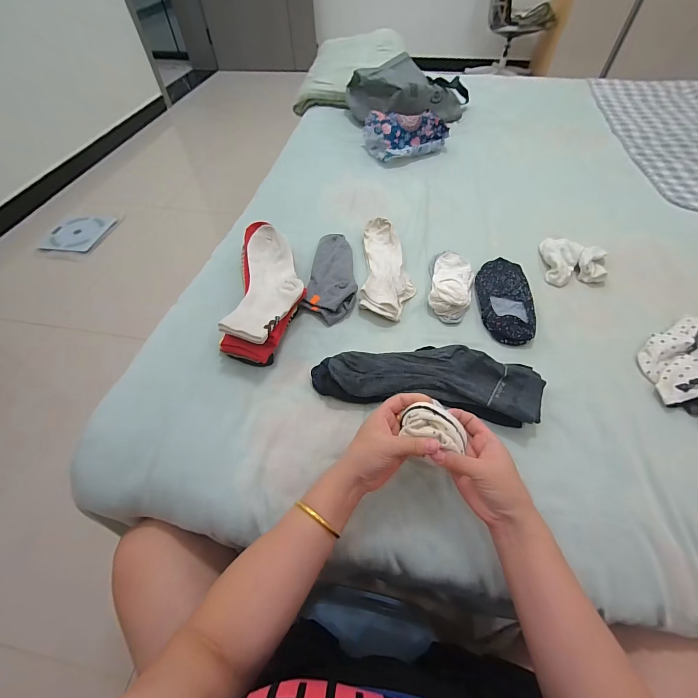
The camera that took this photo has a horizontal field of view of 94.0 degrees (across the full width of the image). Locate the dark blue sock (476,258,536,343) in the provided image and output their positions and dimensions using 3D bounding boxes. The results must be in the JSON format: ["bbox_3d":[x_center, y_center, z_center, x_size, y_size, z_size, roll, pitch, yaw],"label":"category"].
[{"bbox_3d":[0.280,-0.093,0.582,0.090,0.024,0.199,3,55,2],"label":"dark blue sock"}]

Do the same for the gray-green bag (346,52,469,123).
[{"bbox_3d":[0.199,-0.789,1.012,0.398,0.129,0.226,-1,55,-1],"label":"gray-green bag"}]

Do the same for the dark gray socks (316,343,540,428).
[{"bbox_3d":[0.111,0.040,0.470,0.318,0.050,0.104,8,55,6],"label":"dark gray socks"}]

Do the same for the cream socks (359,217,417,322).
[{"bbox_3d":[0.075,-0.158,0.620,0.101,0.035,0.240,3,55,2],"label":"cream socks"}]

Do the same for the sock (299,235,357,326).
[{"bbox_3d":[-0.028,-0.134,0.607,0.091,0.025,0.211,7,55,5],"label":"sock"}]

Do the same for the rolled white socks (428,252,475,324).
[{"bbox_3d":[0.190,-0.119,0.598,0.079,0.032,0.159,8,55,6],"label":"rolled white socks"}]

